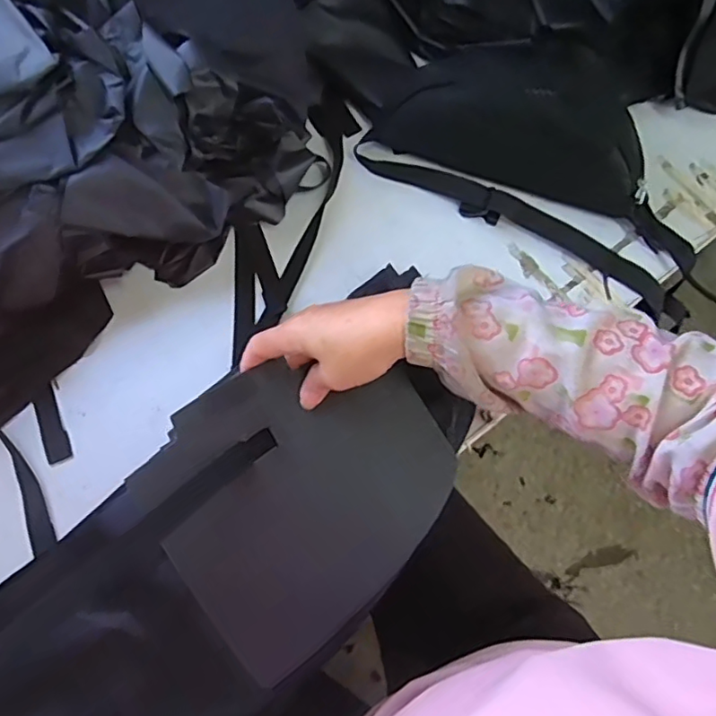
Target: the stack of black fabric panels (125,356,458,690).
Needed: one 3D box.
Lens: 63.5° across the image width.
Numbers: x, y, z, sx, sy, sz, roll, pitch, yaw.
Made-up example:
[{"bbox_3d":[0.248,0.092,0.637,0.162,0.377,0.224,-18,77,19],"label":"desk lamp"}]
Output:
[{"bbox_3d":[-0.036,0.100,0.441,0.212,0.018,0.198,-34,91,-14],"label":"stack of black fabric panels"}]

